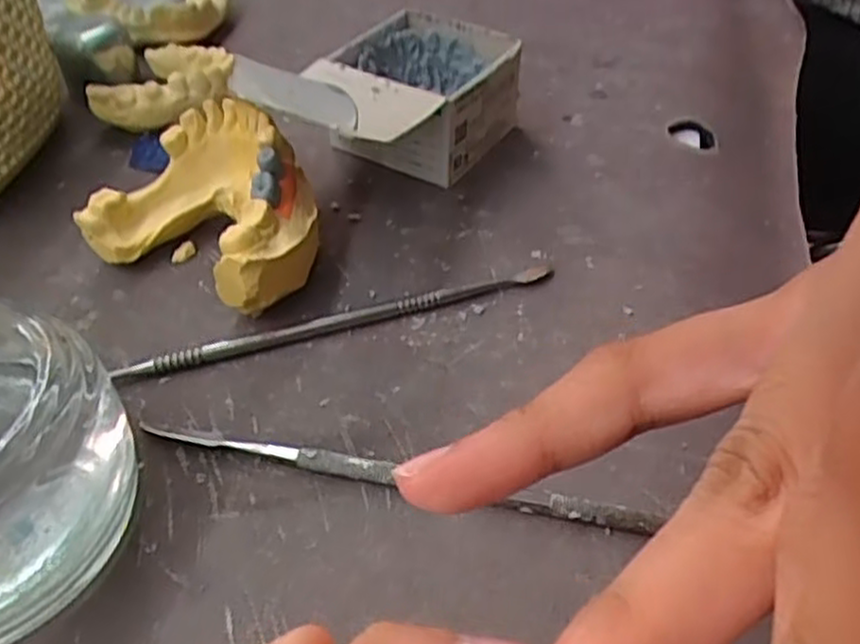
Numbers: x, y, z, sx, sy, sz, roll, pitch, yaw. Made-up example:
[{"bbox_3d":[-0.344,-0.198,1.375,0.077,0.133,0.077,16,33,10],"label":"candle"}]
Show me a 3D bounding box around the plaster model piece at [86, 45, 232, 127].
[{"bbox_3d":[-0.106,-0.098,0.309,0.053,0.022,0.055,-1,45,-2],"label":"plaster model piece"}]

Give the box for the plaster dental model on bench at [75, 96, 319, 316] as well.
[{"bbox_3d":[-0.066,-0.035,0.235,0.069,0.040,0.051,24,49,21],"label":"plaster dental model on bench"}]

